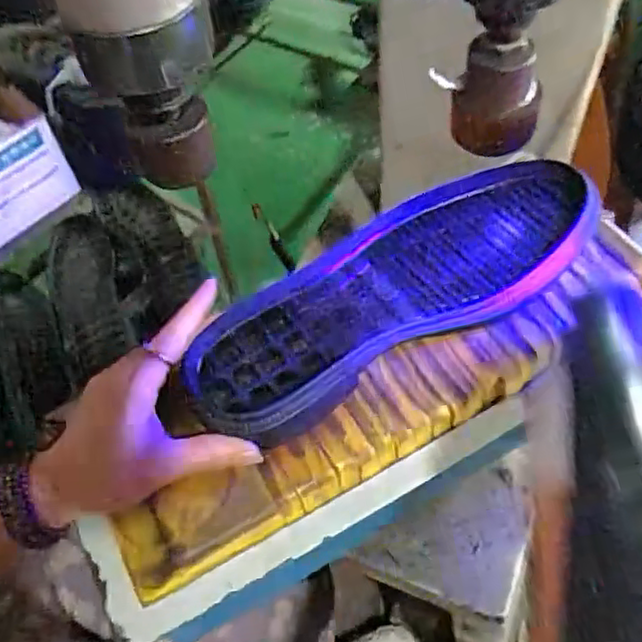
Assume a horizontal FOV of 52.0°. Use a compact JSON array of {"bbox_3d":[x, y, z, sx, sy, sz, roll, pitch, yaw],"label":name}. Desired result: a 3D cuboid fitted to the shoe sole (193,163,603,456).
[{"bbox_3d":[0.048,-0.021,0.436,0.288,0.037,0.102,-30,56,-11],"label":"shoe sole"}]

